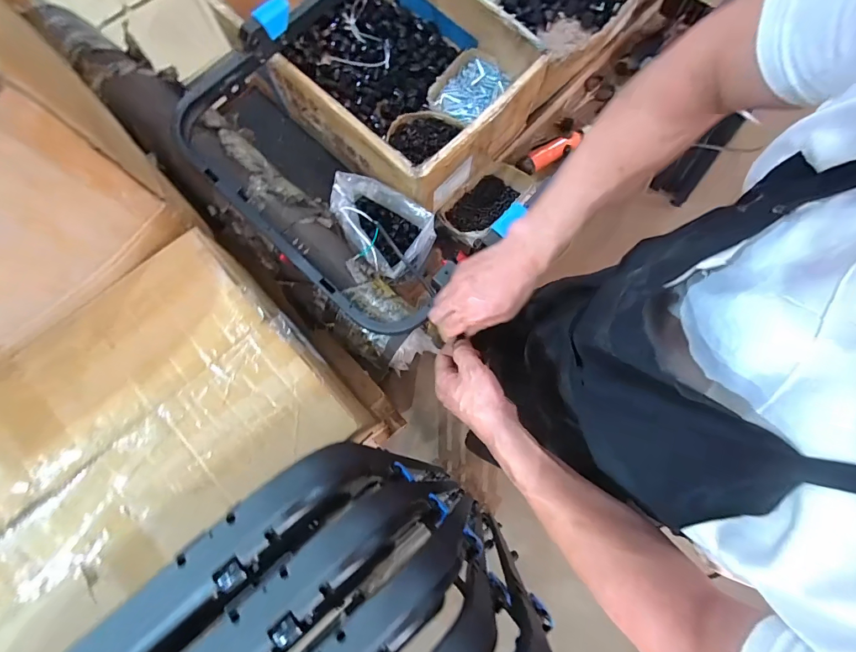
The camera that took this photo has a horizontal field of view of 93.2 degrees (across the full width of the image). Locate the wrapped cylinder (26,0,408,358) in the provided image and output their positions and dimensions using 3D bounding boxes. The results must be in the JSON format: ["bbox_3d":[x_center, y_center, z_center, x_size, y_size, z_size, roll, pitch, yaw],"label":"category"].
[{"bbox_3d":[-0.323,-0.249,0.628,0.823,0.090,0.142,41,81,7],"label":"wrapped cylinder"}]

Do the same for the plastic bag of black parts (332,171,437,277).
[{"bbox_3d":[-0.084,-0.171,0.692,0.183,0.141,0.125,32,80,5],"label":"plastic bag of black parts"}]

